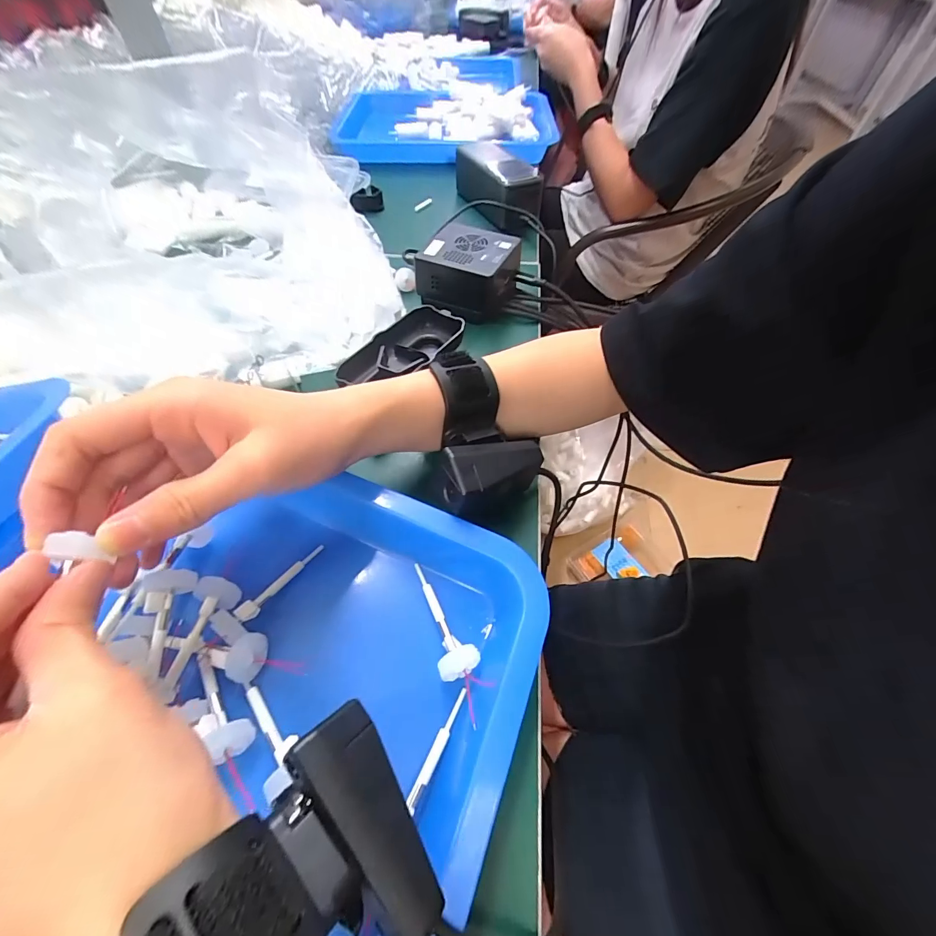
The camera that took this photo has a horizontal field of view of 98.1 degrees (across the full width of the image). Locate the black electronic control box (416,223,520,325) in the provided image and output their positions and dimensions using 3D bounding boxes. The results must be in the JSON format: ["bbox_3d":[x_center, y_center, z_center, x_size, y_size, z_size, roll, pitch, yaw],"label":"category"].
[{"bbox_3d":[0.002,-0.182,0.380,0.081,0.053,0.074,21,57,14],"label":"black electronic control box"}]

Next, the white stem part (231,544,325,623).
[{"bbox_3d":[-0.098,0.060,0.217,0.008,0.006,0.053,28,42,16],"label":"white stem part"}]

